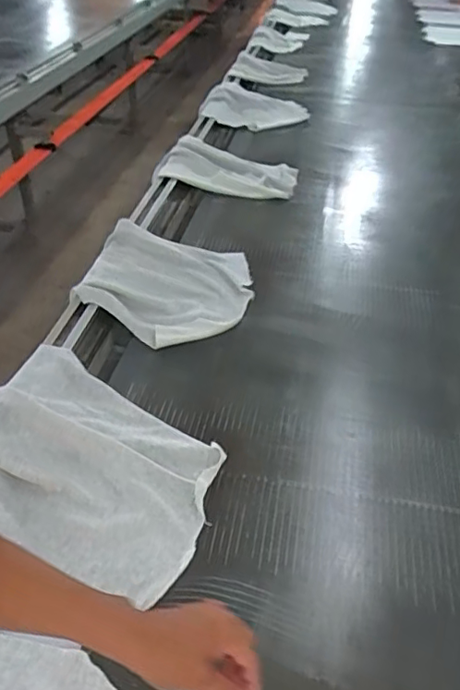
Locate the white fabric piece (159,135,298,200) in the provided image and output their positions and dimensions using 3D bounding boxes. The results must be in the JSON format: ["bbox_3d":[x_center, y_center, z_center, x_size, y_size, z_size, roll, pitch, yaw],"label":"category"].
[{"bbox_3d":[0.002,-0.452,1.475,0.341,0.101,0.223,11,41,14],"label":"white fabric piece"}]

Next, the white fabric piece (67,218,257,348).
[{"bbox_3d":[-0.120,-0.111,1.067,0.307,0.082,0.291,7,40,9],"label":"white fabric piece"}]

